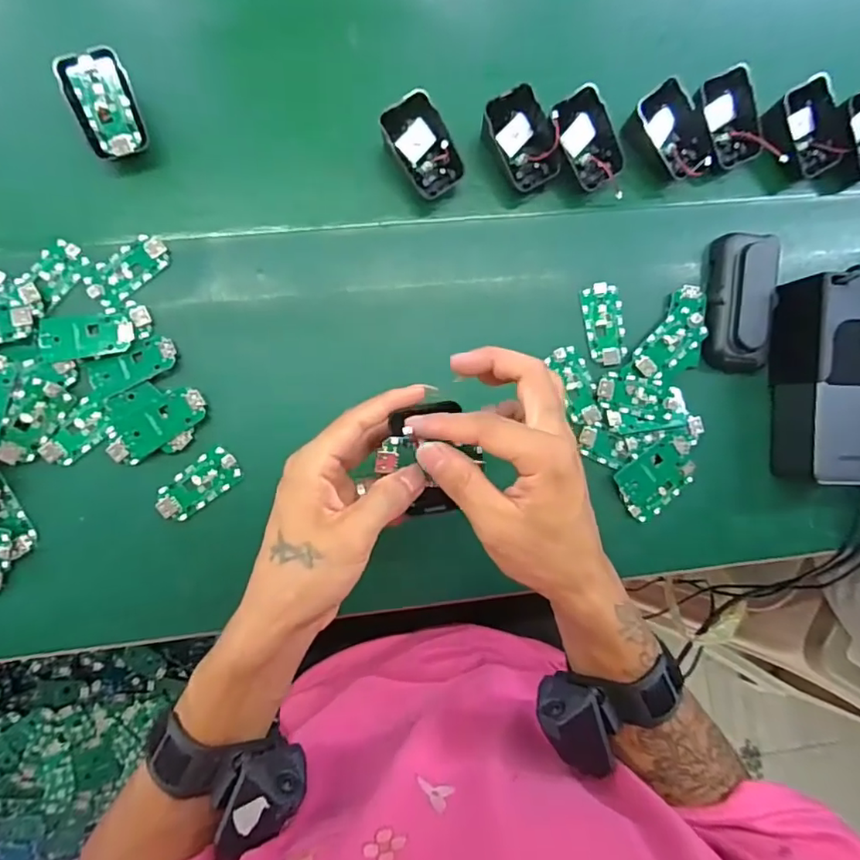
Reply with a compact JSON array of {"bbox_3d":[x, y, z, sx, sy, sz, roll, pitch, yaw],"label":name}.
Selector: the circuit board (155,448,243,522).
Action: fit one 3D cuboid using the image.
[{"bbox_3d":[-0.173,0.042,0.416,0.064,0.005,0.030,-38,90,-6],"label":"circuit board"}]

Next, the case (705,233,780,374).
[{"bbox_3d":[0.251,-0.101,0.444,0.054,0.028,0.104,8,86,-4],"label":"case"}]

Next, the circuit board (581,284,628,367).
[{"bbox_3d":[0.140,-0.084,0.444,0.032,0.005,0.063,-8,87,-5],"label":"circuit board"}]

